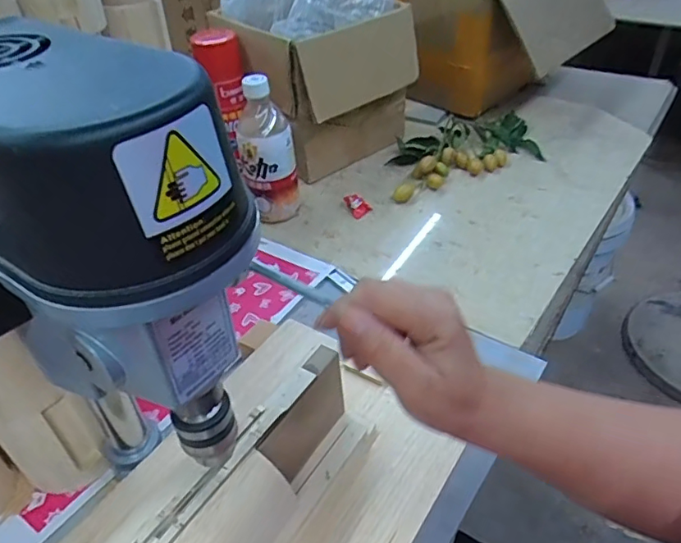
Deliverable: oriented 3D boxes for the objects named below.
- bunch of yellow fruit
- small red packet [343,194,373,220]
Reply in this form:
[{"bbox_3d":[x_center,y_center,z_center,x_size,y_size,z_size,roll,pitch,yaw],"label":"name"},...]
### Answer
[{"bbox_3d":[0.184,-0.183,0.817,0.273,0.043,0.129,-16,41,-14],"label":"bunch of yellow fruit"},{"bbox_3d":[0.023,-0.091,0.739,0.026,0.022,0.037,-29,46,-27],"label":"small red packet"}]

